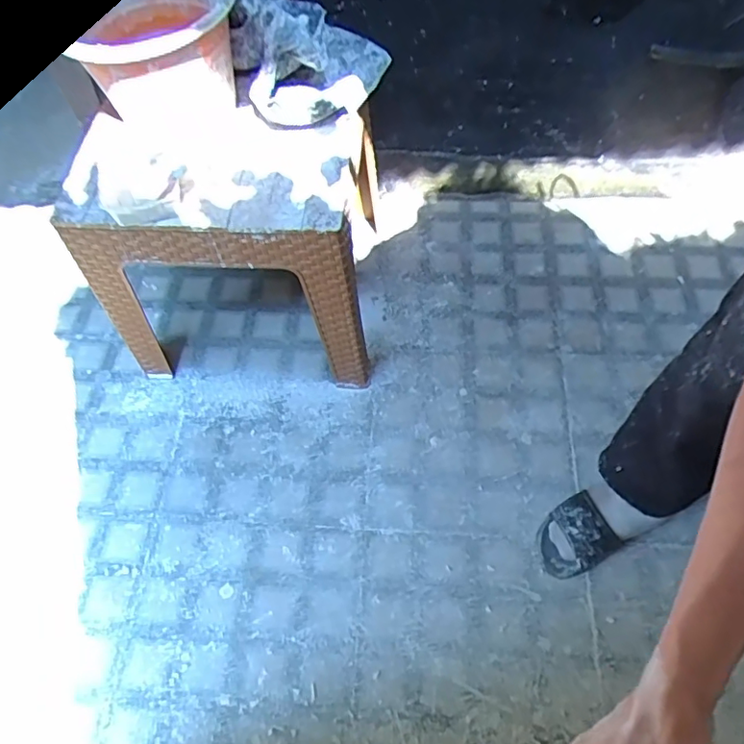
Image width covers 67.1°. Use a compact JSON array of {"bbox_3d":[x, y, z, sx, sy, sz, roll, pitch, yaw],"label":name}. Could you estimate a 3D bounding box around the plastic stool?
[{"bbox_3d":[-0.239,-0.287,1.086,0.467,0.449,0.433,0,59,2],"label":"plastic stool"}]

